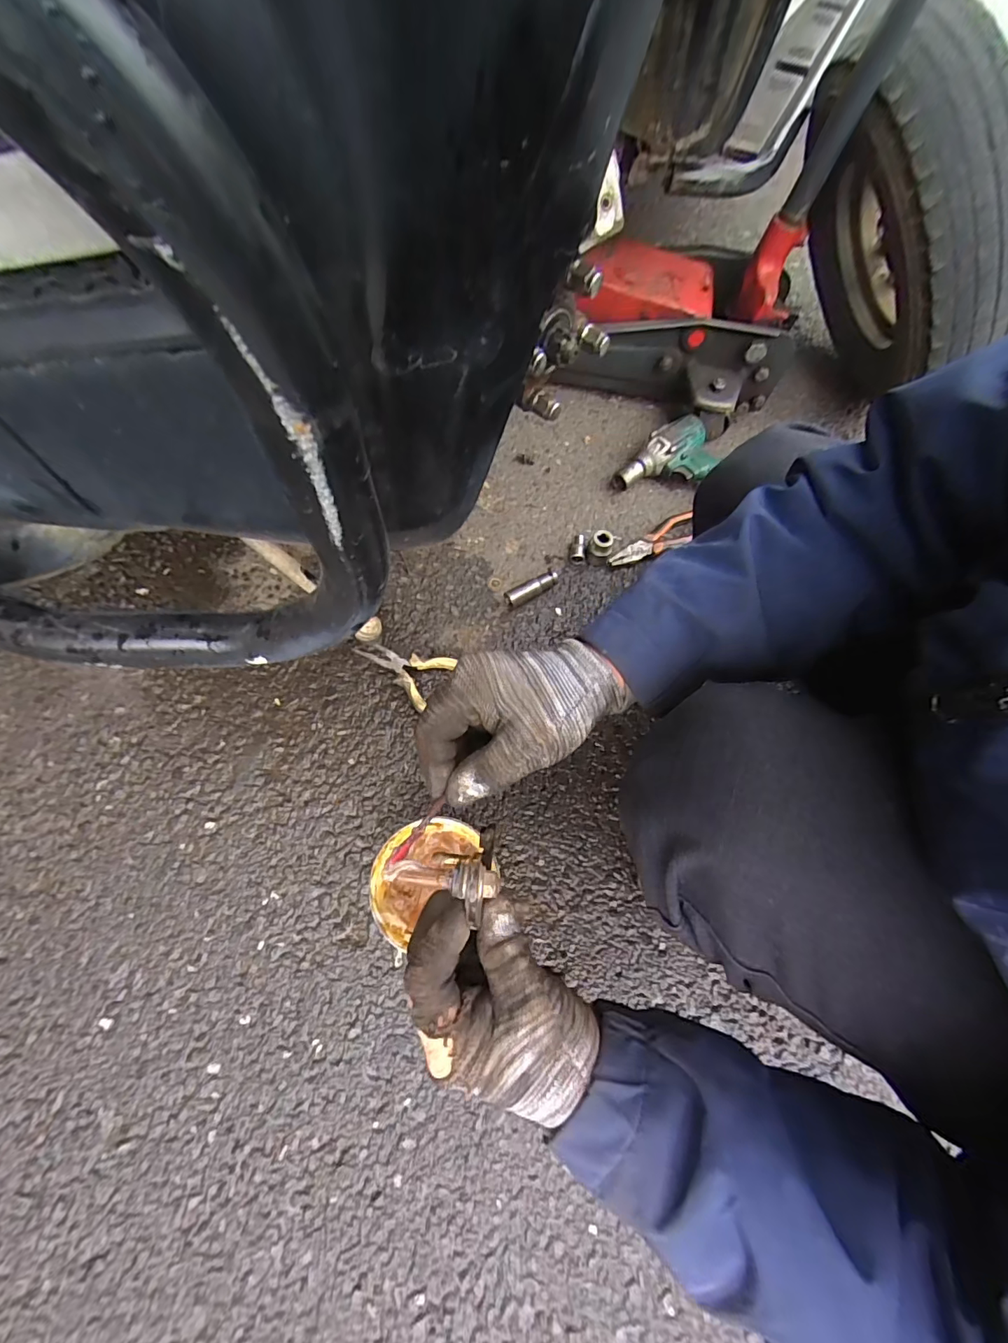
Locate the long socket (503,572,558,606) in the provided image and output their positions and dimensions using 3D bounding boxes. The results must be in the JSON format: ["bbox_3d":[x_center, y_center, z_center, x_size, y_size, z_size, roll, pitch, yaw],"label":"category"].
[{"bbox_3d":[0.038,-0.116,0.675,0.080,0.022,0.022,-30,73,-13],"label":"long socket"}]

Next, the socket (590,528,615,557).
[{"bbox_3d":[0.139,-0.178,0.695,0.032,0.052,0.028,22,70,6],"label":"socket"}]

